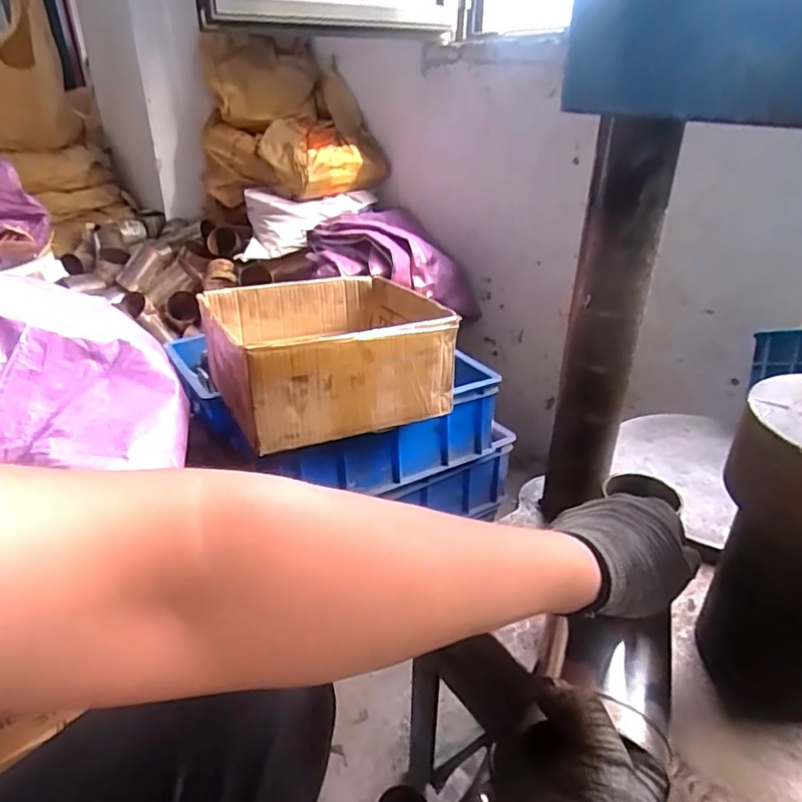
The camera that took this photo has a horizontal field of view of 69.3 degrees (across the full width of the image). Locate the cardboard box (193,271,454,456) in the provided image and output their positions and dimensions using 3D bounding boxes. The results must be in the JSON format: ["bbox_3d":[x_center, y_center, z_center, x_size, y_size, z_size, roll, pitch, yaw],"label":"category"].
[{"bbox_3d":[-0.111,-0.082,0.852,0.307,0.133,0.292,-13,32,-22],"label":"cardboard box"}]

